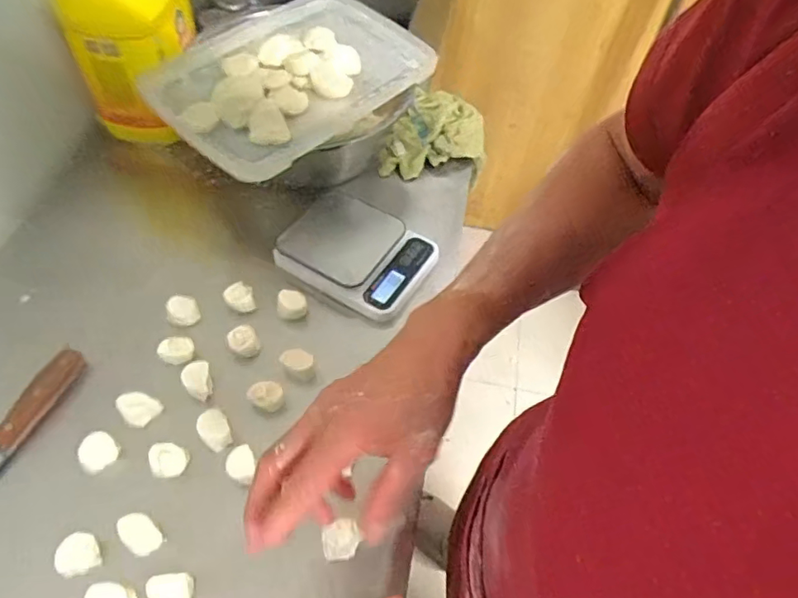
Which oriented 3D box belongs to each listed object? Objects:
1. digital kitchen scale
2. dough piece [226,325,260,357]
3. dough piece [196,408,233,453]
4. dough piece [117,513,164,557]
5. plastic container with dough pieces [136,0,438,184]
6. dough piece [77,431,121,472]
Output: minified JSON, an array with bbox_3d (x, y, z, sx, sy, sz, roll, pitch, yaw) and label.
[{"bbox_3d":[-0.055,-0.067,0.731,0.183,0.031,0.148,33,62,10],"label":"digital kitchen scale"},{"bbox_3d":[-0.186,0.050,0.641,0.033,0.024,0.029,-17,56,-18],"label":"dough piece"},{"bbox_3d":[-0.203,0.148,0.597,0.032,0.033,0.044,-29,61,-24],"label":"dough piece"},{"bbox_3d":[-0.253,0.232,0.528,0.041,0.029,0.029,36,58,21],"label":"dough piece"},{"bbox_3d":[-0.142,-0.316,0.742,0.362,0.078,0.259,-36,64,-28],"label":"plastic container with dough pieces"},{"bbox_3d":[-0.316,0.160,0.564,0.030,0.026,0.036,36,58,21],"label":"dough piece"}]

